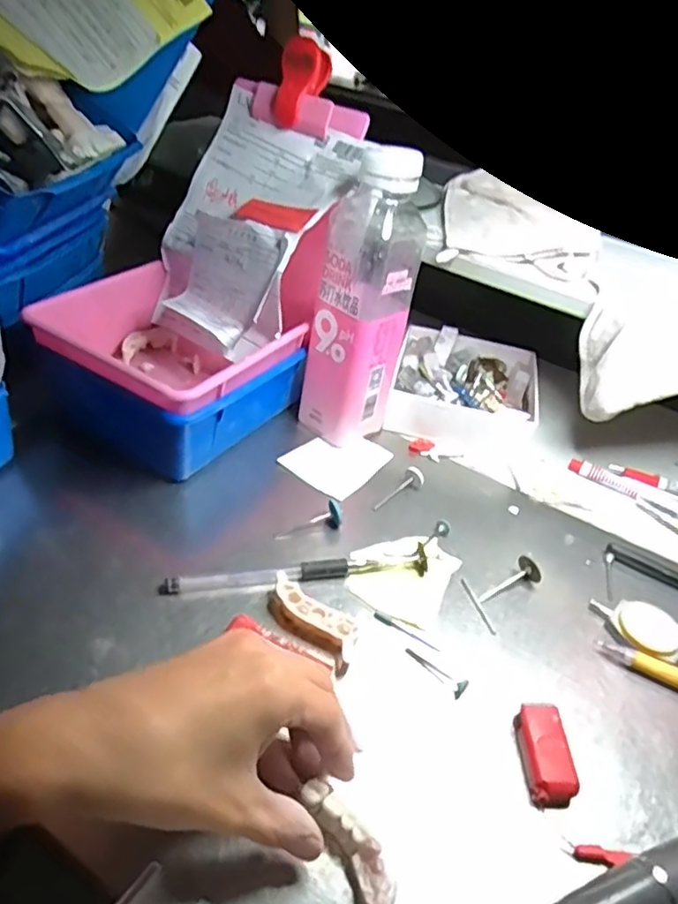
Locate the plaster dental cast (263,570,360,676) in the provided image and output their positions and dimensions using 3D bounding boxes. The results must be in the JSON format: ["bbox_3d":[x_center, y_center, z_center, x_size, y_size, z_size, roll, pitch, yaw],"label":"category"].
[{"bbox_3d":[-0.015,0.098,0.373,0.065,0.016,0.026,31,44,24],"label":"plaster dental cast"}]

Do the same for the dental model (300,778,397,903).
[{"bbox_3d":[0.006,0.180,0.283,0.020,0.018,0.059,-20,54,-24],"label":"dental model"}]

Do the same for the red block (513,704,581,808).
[{"bbox_3d":[0.106,0.157,0.330,0.024,0.021,0.047,4,40,-7],"label":"red block"}]

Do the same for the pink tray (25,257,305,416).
[{"bbox_3d":[-0.128,-0.073,0.478,0.154,0.065,0.136,28,43,20],"label":"pink tray"}]

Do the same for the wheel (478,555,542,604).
[{"bbox_3d":[0.111,0.087,0.409,0.044,0.014,0.018,-27,51,-36],"label":"wheel"}]

